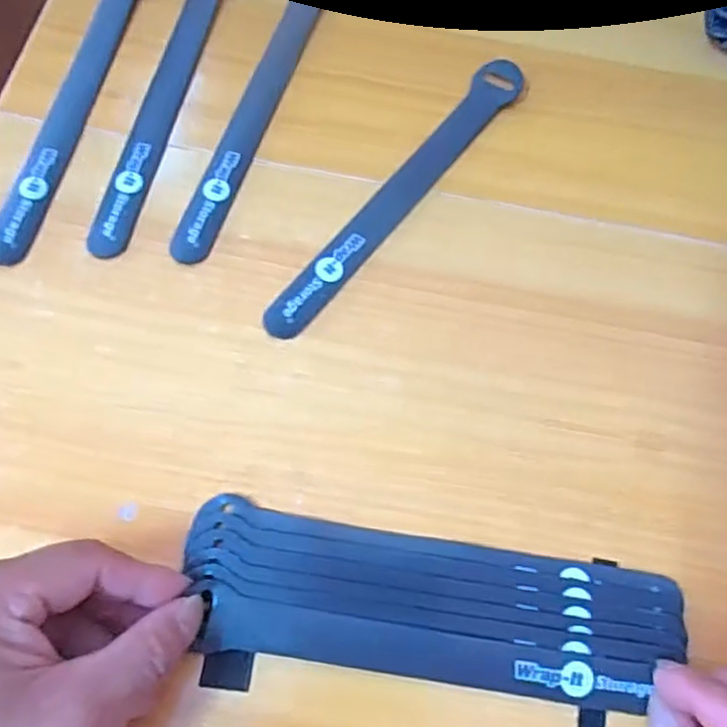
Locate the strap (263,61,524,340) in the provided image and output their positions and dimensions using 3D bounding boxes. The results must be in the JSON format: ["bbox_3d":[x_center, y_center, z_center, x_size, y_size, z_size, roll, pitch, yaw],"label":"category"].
[{"bbox_3d":[0.020,-0.087,0.348,0.023,0.006,0.196,37,73,3],"label":"strap"}]

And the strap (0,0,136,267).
[{"bbox_3d":[-0.152,-0.140,0.361,0.021,0.005,0.197,11,69,1],"label":"strap"}]

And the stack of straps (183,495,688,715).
[{"bbox_3d":[0.028,0.097,0.276,0.195,0.011,0.055,9,69,1],"label":"stack of straps"}]

